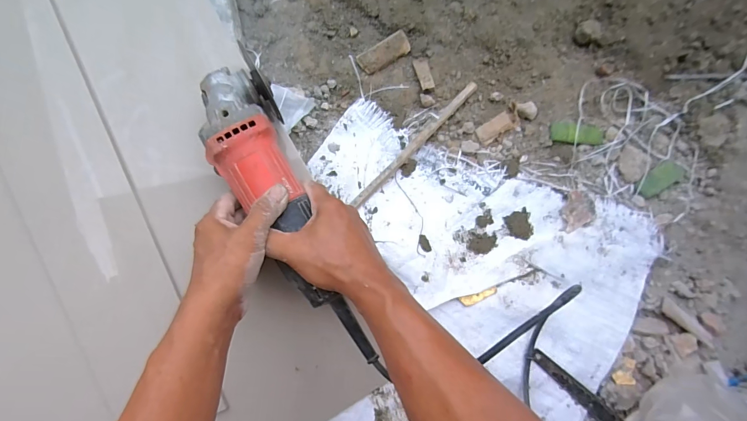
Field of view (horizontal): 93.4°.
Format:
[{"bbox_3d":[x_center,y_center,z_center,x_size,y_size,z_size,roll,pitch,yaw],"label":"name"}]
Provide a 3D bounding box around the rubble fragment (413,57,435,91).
[{"bbox_3d":[0.068,-0.184,0.474,0.020,0.005,0.048,-12,75,-1],"label":"rubble fragment"}]

